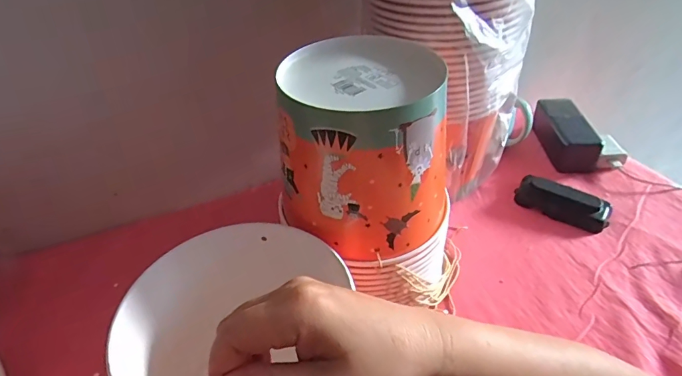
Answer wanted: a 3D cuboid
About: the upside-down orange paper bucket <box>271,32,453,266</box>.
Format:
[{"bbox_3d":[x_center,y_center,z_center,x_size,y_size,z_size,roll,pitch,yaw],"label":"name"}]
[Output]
[{"bbox_3d":[0.018,-0.035,0.348,0.132,0.127,0.127,-2,40,1],"label":"upside-down orange paper bucket"}]

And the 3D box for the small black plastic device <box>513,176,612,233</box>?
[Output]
[{"bbox_3d":[0.274,0.019,0.528,0.105,0.031,0.041,21,45,26],"label":"small black plastic device"}]

